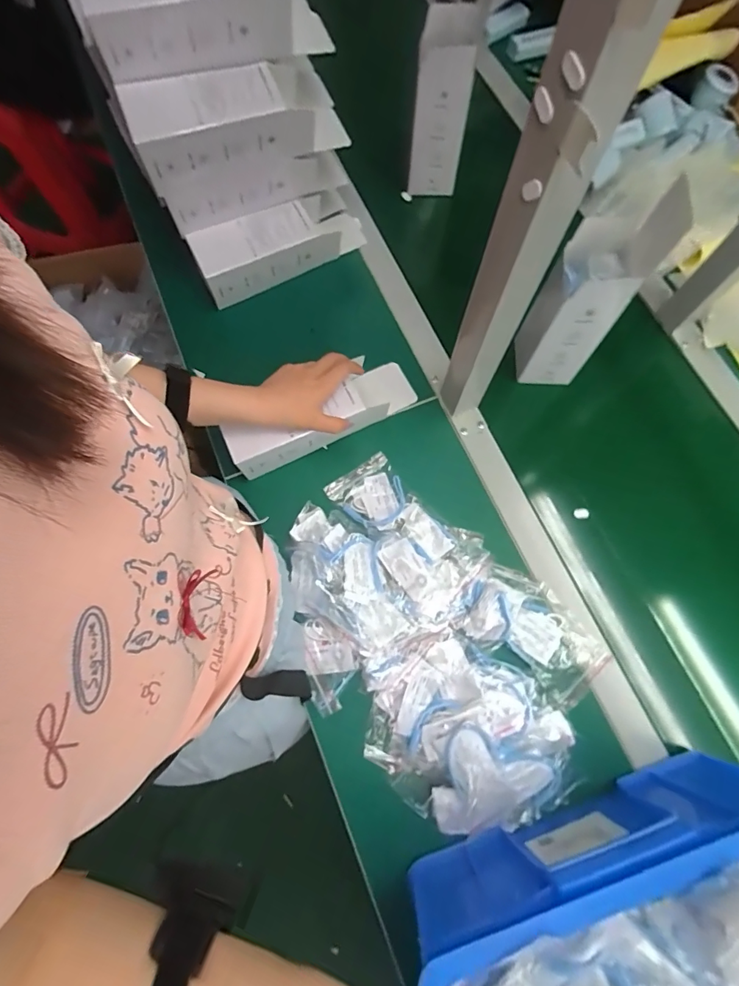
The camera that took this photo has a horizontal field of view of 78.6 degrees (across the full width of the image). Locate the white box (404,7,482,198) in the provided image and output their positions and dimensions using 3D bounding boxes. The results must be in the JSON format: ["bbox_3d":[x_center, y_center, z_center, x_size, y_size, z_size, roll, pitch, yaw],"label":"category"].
[{"bbox_3d":[0.097,-0.530,0.624,0.069,0.184,0.078,7,73,2],"label":"white box"}]

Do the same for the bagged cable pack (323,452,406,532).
[{"bbox_3d":[0.002,0.002,0.558,0.084,0.024,0.090,-33,75,-10],"label":"bagged cable pack"}]

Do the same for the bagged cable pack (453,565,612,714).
[{"bbox_3d":[0.185,0.158,0.507,0.157,0.029,0.099,37,76,11],"label":"bagged cable pack"}]

